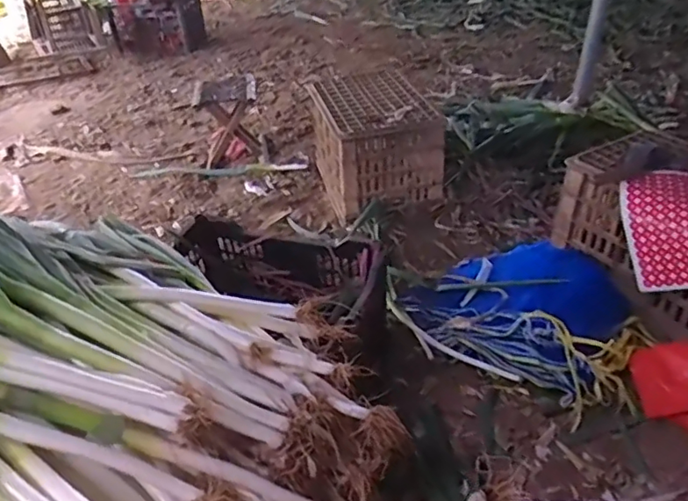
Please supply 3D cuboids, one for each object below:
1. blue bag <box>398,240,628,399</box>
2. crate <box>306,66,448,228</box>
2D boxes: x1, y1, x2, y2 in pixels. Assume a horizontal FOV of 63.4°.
[{"bbox_3d":[0.419,0.101,1.342,0.489,0.111,0.418,23,42,32],"label":"blue bag"},{"bbox_3d":[0.097,-0.365,1.869,0.356,0.309,0.470,-10,36,-10],"label":"crate"}]

